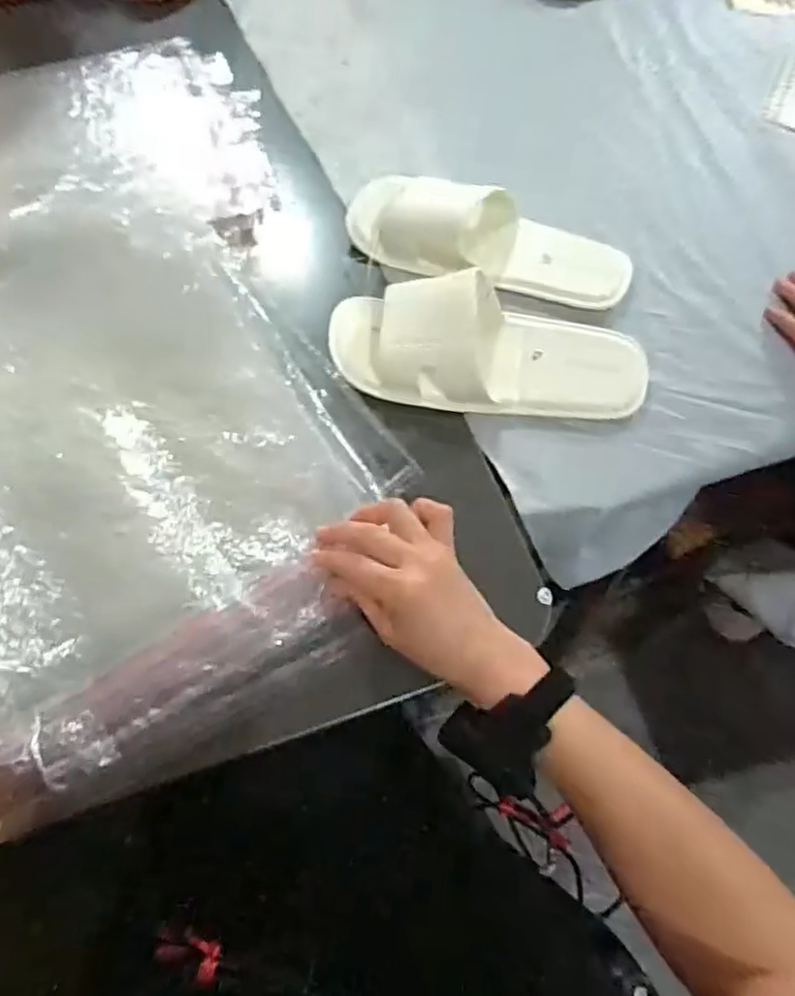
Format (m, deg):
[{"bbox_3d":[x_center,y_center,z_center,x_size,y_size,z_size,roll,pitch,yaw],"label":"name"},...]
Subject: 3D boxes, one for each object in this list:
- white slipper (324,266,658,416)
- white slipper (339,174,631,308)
[{"bbox_3d":[0.078,-0.132,0.566,0.269,0.060,0.107,6,61,3],"label":"white slipper"},{"bbox_3d":[0.087,-0.251,0.641,0.272,0.049,0.088,15,62,8],"label":"white slipper"}]

